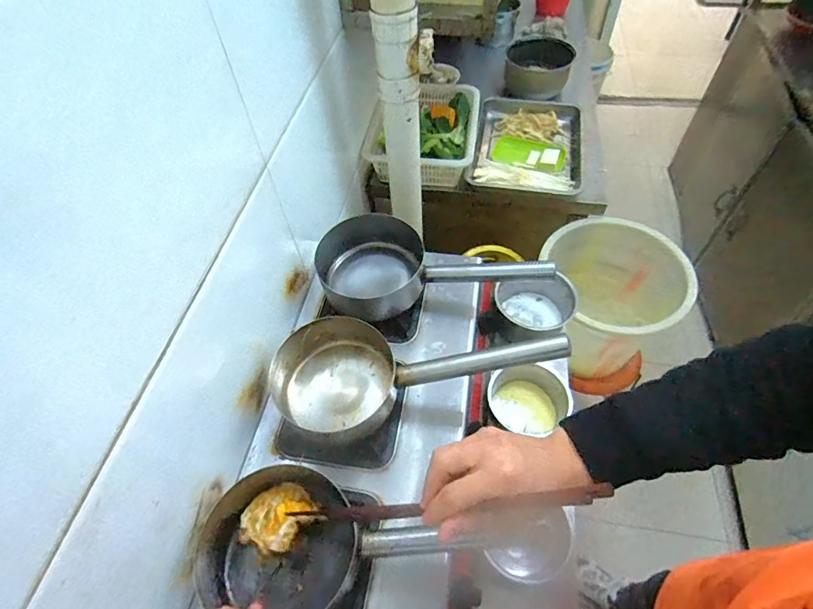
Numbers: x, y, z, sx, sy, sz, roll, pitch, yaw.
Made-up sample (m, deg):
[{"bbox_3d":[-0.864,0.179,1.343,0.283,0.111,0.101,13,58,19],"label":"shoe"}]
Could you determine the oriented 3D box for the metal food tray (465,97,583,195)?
[{"bbox_3d":[0.333,-0.433,1.240,0.293,0.046,0.393,11,56,11],"label":"metal food tray"}]

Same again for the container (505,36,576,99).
[{"bbox_3d":[0.399,-0.715,1.365,0.192,0.107,0.203,8,55,9],"label":"container"}]

